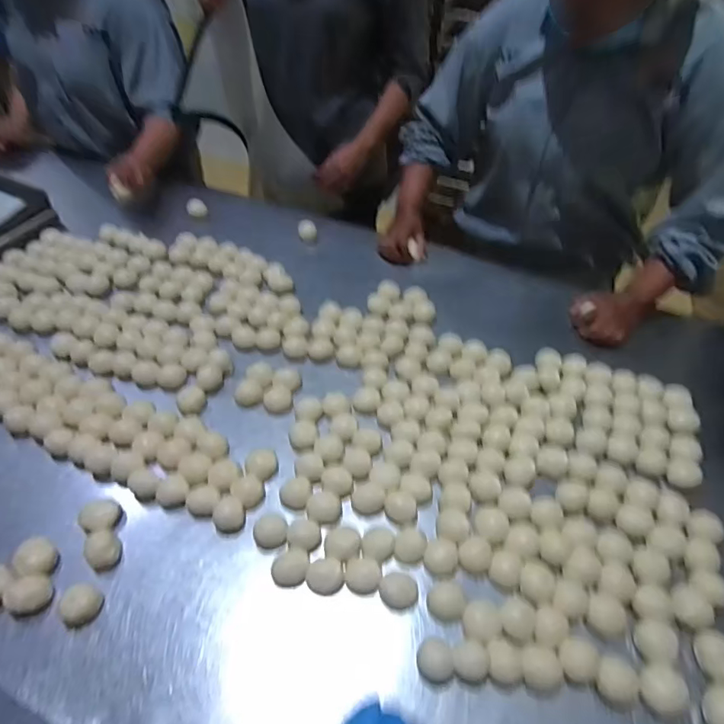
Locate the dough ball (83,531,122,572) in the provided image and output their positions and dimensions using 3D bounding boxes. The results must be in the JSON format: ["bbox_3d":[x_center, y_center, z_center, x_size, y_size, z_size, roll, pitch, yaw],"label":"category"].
[{"bbox_3d":[-0.329,0.237,0.626,0.036,0.027,0.046,-28,54,-21],"label":"dough ball"}]

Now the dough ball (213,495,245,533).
[{"bbox_3d":[-0.180,0.205,0.665,0.042,0.037,0.044,-1,49,1],"label":"dough ball"}]

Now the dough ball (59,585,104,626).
[{"bbox_3d":[-0.332,0.285,0.582,0.039,0.024,0.042,-1,49,1],"label":"dough ball"}]

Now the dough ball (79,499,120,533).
[{"bbox_3d":[-0.345,0.204,0.653,0.040,0.027,0.042,-1,49,1],"label":"dough ball"}]

